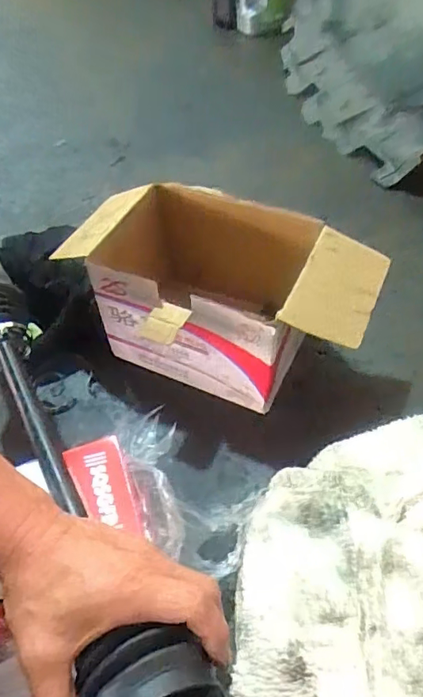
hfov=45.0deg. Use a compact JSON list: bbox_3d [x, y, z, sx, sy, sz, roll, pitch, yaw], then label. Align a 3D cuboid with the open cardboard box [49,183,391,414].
[{"bbox_3d":[-0.004,-0.071,0.748,0.454,0.205,0.257,13,52,15],"label":"open cardboard box"}]

